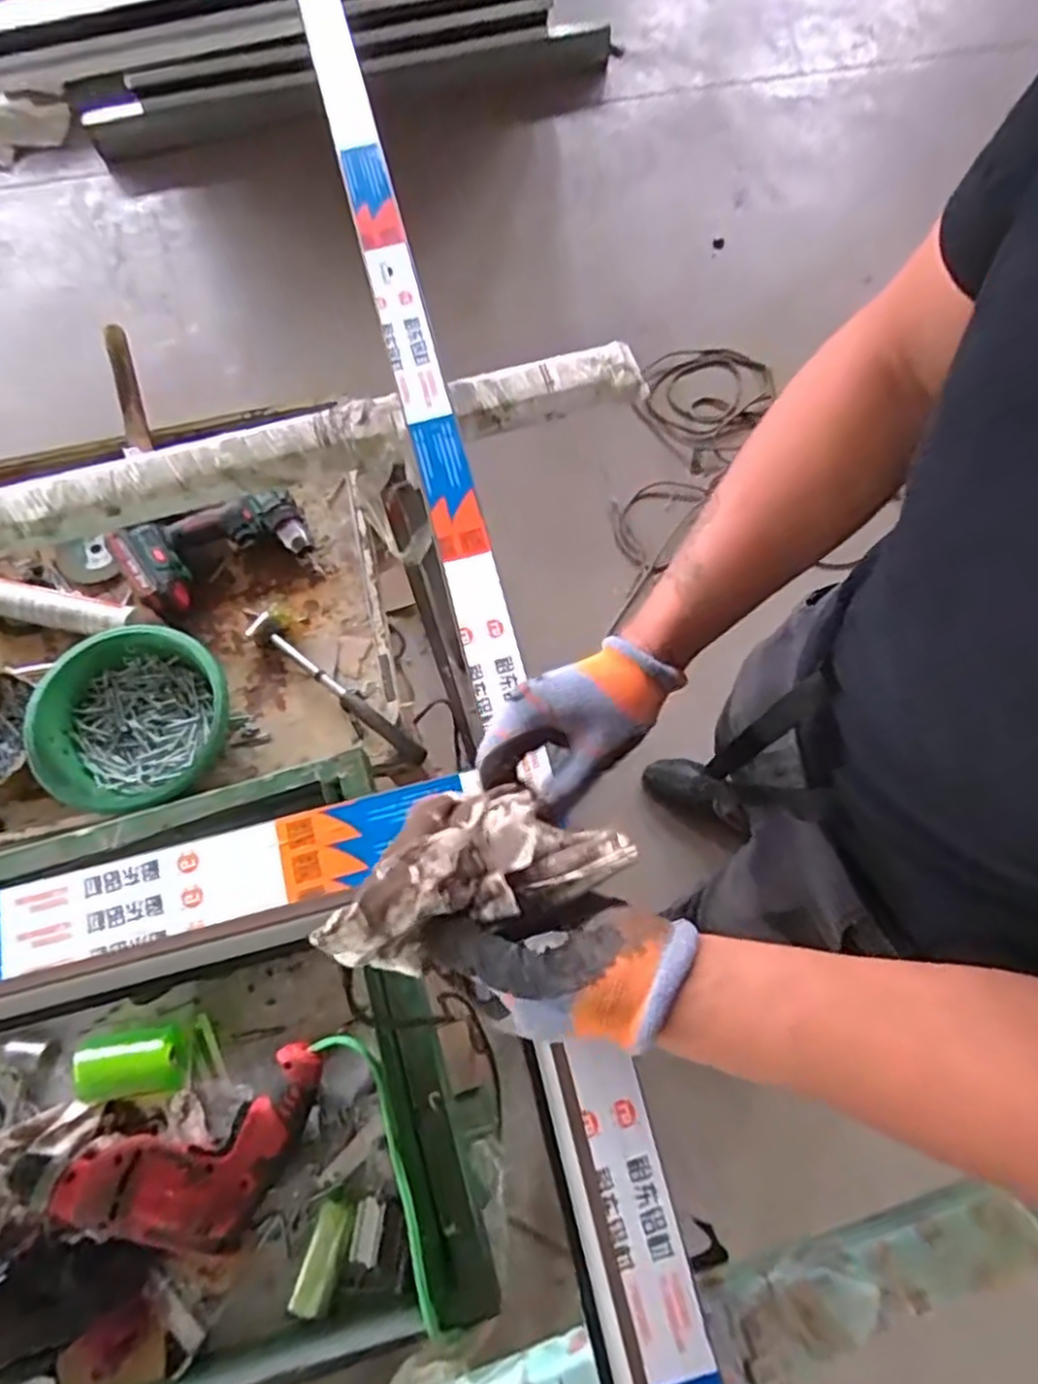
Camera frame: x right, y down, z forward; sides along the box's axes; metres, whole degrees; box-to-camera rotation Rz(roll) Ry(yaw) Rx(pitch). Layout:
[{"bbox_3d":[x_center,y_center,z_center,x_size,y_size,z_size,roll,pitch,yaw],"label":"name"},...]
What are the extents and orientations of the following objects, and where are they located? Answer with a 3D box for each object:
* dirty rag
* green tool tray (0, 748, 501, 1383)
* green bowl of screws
[{"bbox_3d":[-0.028,0.091,0.386,0.159,0.047,0.073,-14,72,-18],"label":"dirty rag"},{"bbox_3d":[-0.444,0.399,0.676,0.730,0.092,0.513,-15,72,-3],"label":"green tool tray"},{"bbox_3d":[-0.465,0.034,0.864,0.227,0.074,0.223,-1,72,2],"label":"green bowl of screws"}]

